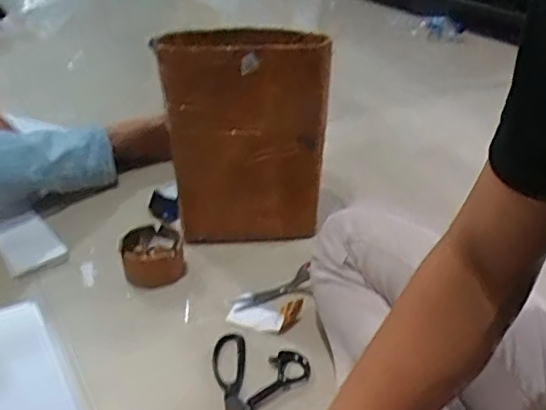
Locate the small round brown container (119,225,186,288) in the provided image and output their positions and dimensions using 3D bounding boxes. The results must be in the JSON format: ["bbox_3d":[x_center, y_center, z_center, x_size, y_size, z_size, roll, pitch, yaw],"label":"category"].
[{"bbox_3d":[-0.157,0.069,0.760,0.075,0.058,0.079,0,32,0],"label":"small round brown container"}]

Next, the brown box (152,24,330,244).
[{"bbox_3d":[-0.035,-0.098,0.816,0.220,0.286,0.110,-6,25,-7],"label":"brown box"}]

